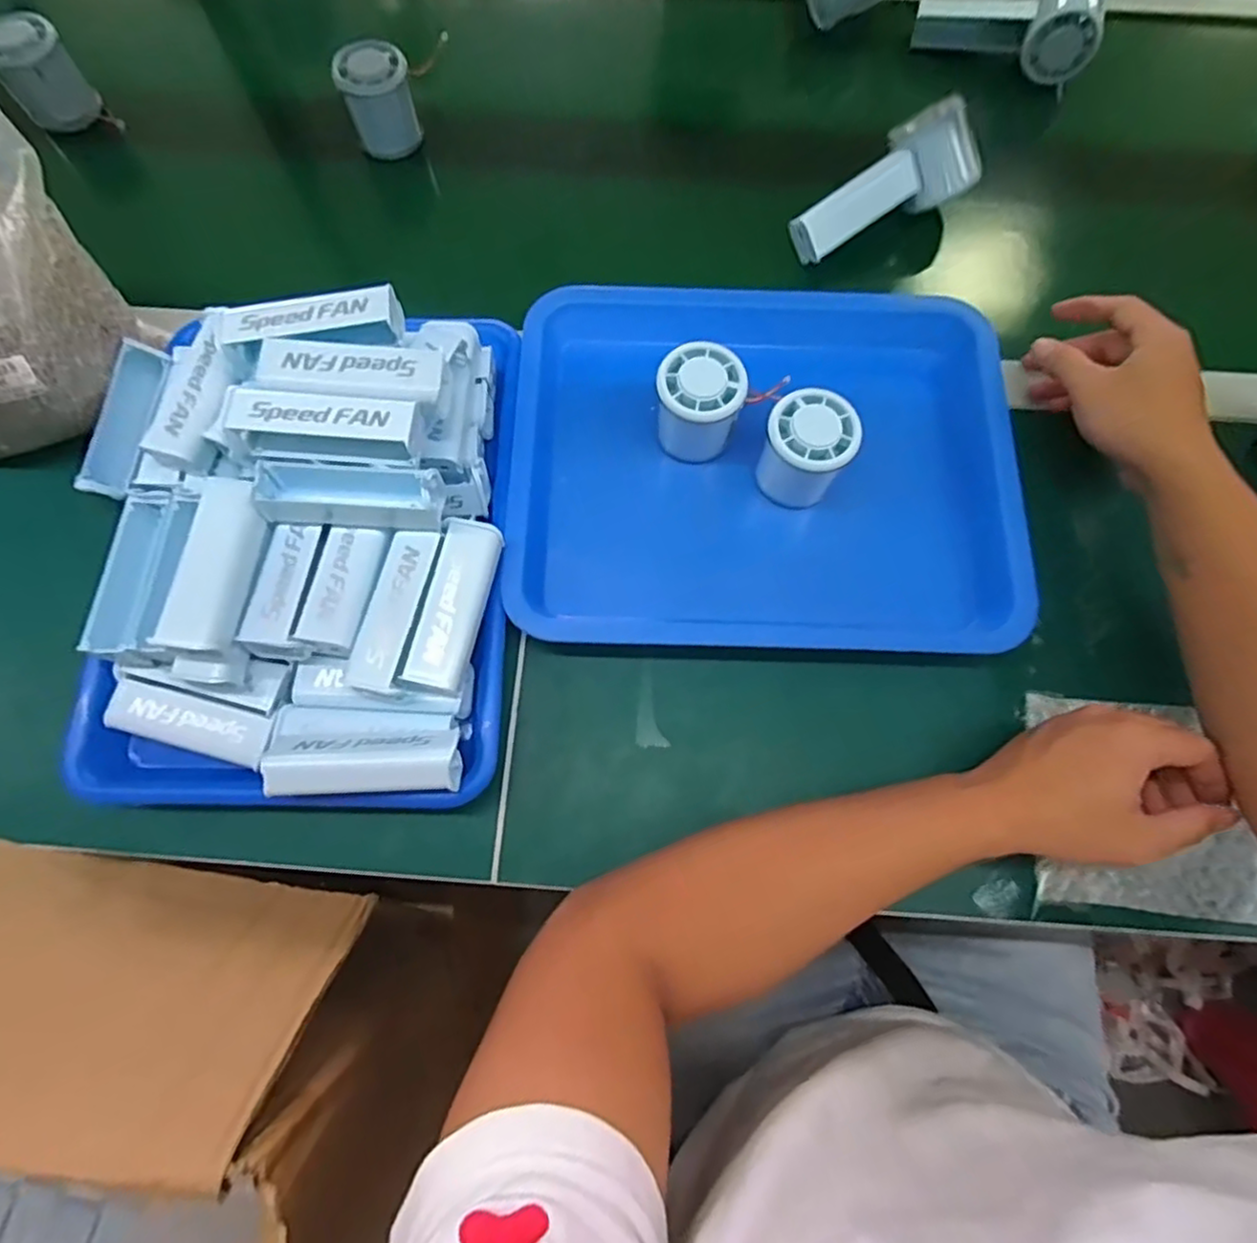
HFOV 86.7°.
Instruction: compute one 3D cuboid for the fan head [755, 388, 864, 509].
[{"bbox_3d":[0.115,-0.111,0.439,0.056,0.061,0.050,17,72,5],"label":"fan head"}]

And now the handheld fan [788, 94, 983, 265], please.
[{"bbox_3d":[0.192,-0.335,0.522,0.144,0.052,0.062,-31,108,0],"label":"handheld fan"}]

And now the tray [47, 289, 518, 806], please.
[{"bbox_3d":[-0.206,-0.054,0.392,0.259,0.096,0.313,-1,72,-1],"label":"tray"}]

